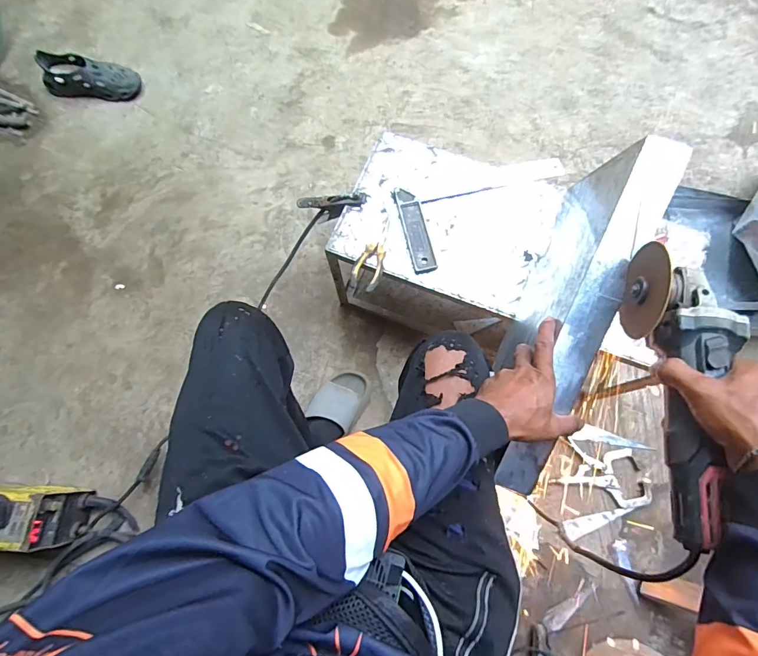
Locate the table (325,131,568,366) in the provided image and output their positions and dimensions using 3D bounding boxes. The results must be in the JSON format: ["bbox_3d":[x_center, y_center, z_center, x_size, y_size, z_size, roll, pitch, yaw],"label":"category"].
[{"bbox_3d":[0.129,-0.152,0.956,0.383,0.338,0.335,22,76,8],"label":"table"}]

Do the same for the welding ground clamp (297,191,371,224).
[{"bbox_3d":[-0.095,-0.251,0.852,0.156,0.060,0.043,3,72,30],"label":"welding ground clamp"}]

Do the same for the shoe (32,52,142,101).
[{"bbox_3d":[-0.879,-0.759,1.247,0.277,0.097,0.085,4,74,3],"label":"shoe"}]

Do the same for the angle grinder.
[{"bbox_3d":[0.298,0.057,0.407,0.072,0.077,0.280,6,73,4],"label":"angle grinder"}]

